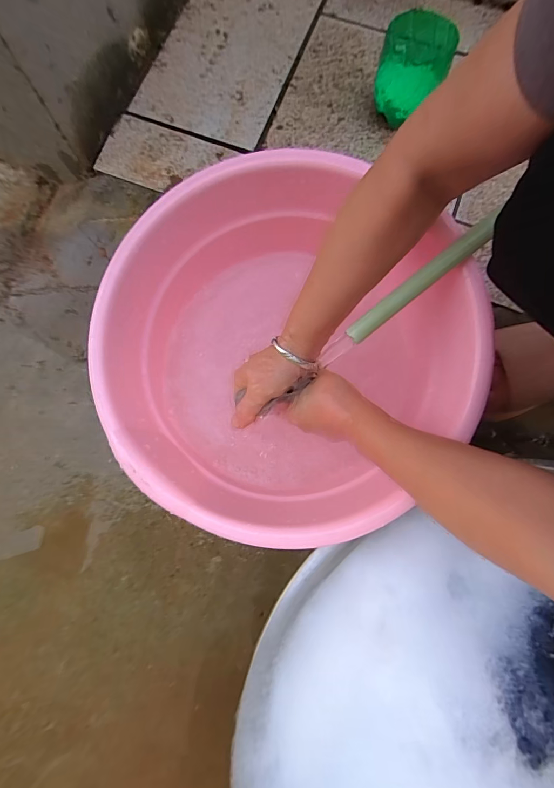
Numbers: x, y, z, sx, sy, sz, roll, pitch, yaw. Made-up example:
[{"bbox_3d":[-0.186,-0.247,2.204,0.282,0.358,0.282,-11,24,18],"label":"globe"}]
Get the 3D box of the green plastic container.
[{"bbox_3d":[0.185,-0.444,0.509,0.089,0.095,0.090,14,79,2],"label":"green plastic container"}]

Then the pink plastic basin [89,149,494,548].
[{"bbox_3d":[-0.008,-0.034,0.400,0.342,0.141,0.371,0,79,-1],"label":"pink plastic basin"}]

